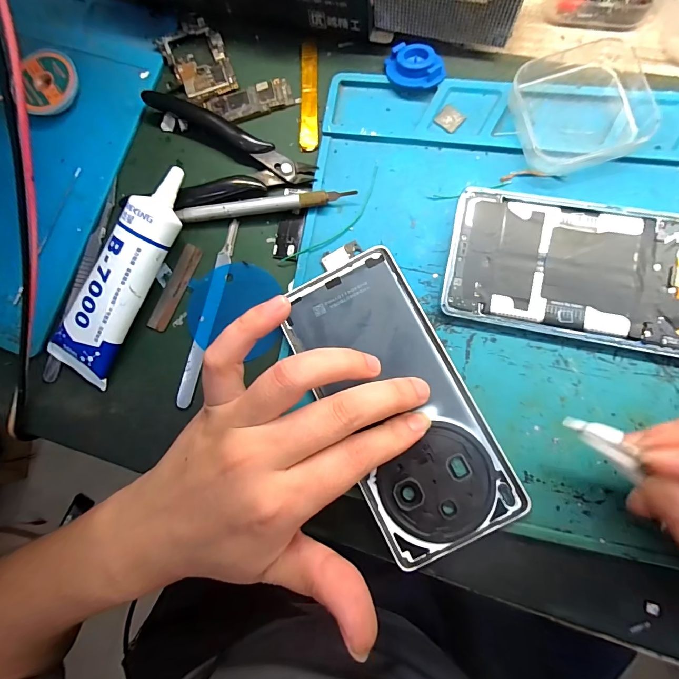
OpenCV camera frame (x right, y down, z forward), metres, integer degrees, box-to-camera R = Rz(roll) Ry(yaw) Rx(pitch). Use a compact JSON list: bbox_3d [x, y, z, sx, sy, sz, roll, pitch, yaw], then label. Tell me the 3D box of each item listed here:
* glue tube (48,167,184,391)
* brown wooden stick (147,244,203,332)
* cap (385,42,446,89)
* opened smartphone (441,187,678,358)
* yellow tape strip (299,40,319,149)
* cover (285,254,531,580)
[{"bbox_3d":[-0.130,-0.039,0.215,0.038,0.033,0.131,28,88,9],"label":"glue tube"},{"bbox_3d":[-0.103,-0.032,0.228,0.012,0.004,0.057,26,87,9],"label":"brown wooden stick"},{"bbox_3d":[0.044,-0.162,0.219,0.035,0.011,0.028,37,89,9],"label":"cap"},{"bbox_3d":[0.140,-0.035,0.194,0.160,0.009,0.074,12,85,8],"label":"opened smartphone"},{"bbox_3d":[-0.020,-0.155,0.233,0.012,0.004,0.073,-2,83,7],"label":"yellow tape strip"},{"bbox_3d":[0.032,0.032,0.201,0.076,0.007,0.159,-25,81,4],"label":"cover"}]

